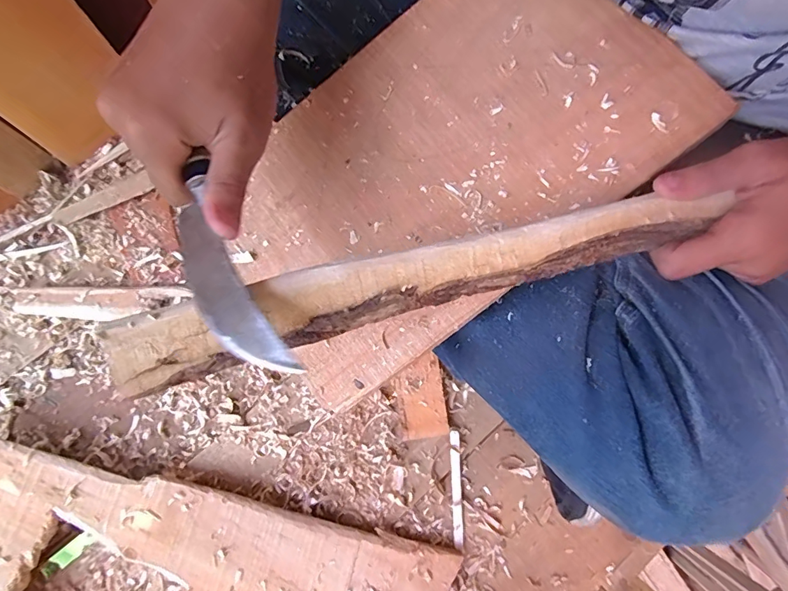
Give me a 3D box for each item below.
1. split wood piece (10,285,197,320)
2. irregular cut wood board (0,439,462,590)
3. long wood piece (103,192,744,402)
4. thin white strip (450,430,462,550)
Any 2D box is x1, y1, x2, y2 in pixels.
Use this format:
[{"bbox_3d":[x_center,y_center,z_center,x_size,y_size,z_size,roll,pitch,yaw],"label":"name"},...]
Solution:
[{"bbox_3d":[-0.297,0.008,0.456,0.170,0.019,0.032,-1,80,-1],"label":"split wood piece"},{"bbox_3d":[-0.182,0.236,0.400,0.450,0.021,0.118,15,77,-2],"label":"irregular cut wood board"},{"bbox_3d":[0.029,-0.013,0.235,0.322,0.019,0.035,-15,80,-13],"label":"long wood piece"},{"bbox_3d":[0.061,0.188,0.437,0.009,0.007,0.107,-1,80,-1],"label":"thin white strip"}]

